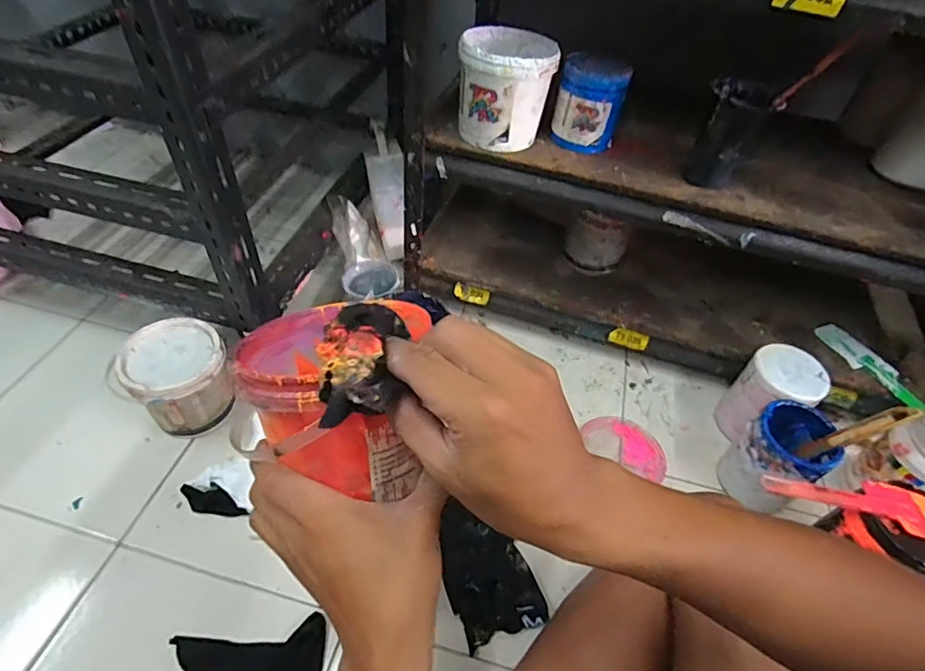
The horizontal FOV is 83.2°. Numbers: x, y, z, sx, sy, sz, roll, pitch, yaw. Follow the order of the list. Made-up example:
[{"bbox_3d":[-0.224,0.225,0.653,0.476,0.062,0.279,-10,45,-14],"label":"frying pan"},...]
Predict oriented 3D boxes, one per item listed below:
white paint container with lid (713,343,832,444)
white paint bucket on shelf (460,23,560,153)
[{"bbox_3d":[0.459,0.095,0.780,0.104,0.137,0.100,-27,56,-27],"label":"white paint container with lid"},{"bbox_3d":[0.059,-0.335,0.705,0.118,0.118,0.128,8,47,2],"label":"white paint bucket on shelf"}]

